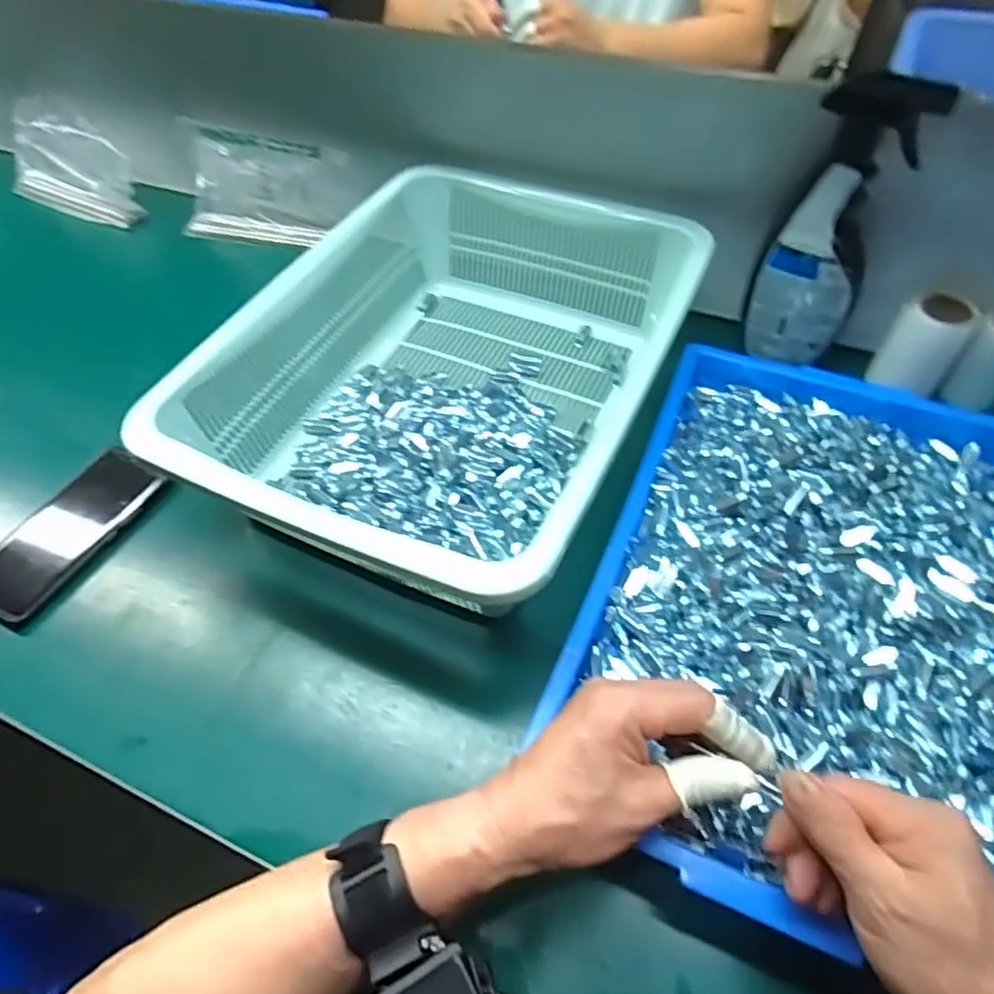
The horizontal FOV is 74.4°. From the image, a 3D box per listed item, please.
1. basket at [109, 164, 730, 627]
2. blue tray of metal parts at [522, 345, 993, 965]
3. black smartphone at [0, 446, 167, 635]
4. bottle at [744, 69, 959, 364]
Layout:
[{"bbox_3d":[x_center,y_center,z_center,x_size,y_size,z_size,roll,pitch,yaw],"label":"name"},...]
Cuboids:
[{"bbox_3d":[-0.029,-0.109,0.565,0.318,0.117,0.422,20,56,17],"label":"basket"},{"bbox_3d":[0.227,0.060,0.460,0.291,0.059,0.441,19,55,16],"label":"blue tray of metal parts"},{"bbox_3d":[-0.355,0.027,0.539,0.077,0.008,0.164,19,55,16],"label":"black smartphone"},{"bbox_3d":[0.273,-0.219,0.542,0.083,0.212,0.049,33,60,24],"label":"bottle"}]

